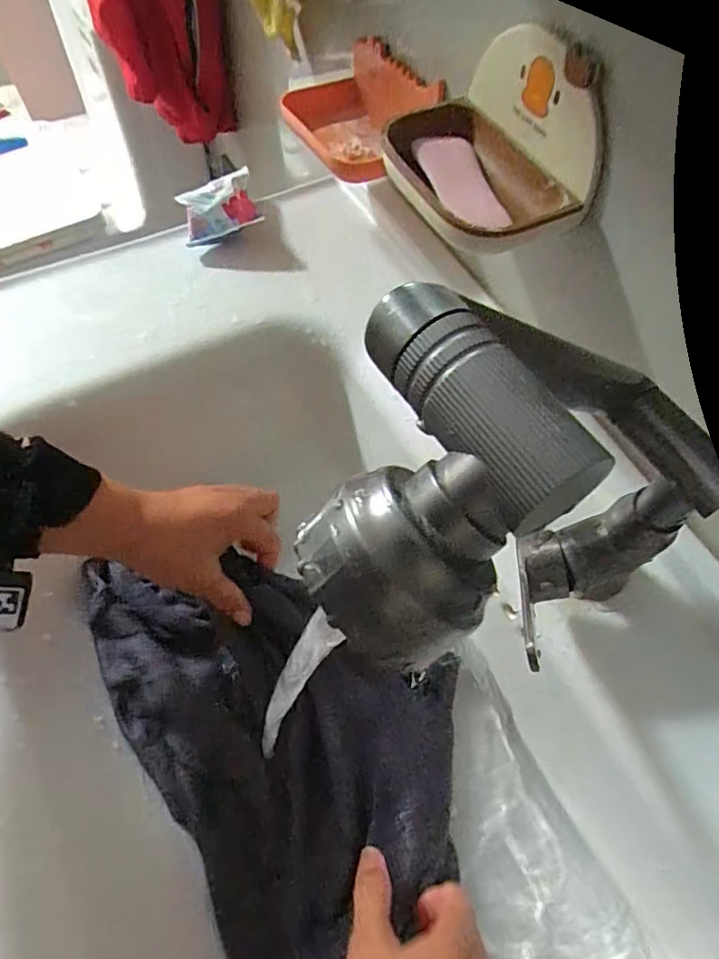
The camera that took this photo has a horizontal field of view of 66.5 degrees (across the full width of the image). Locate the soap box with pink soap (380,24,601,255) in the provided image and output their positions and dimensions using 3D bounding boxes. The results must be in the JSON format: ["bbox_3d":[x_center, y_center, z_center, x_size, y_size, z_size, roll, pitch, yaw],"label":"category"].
[{"bbox_3d":[0.079,-0.200,0.336,0.103,0.082,0.123,-28,67,-16],"label":"soap box with pink soap"}]

